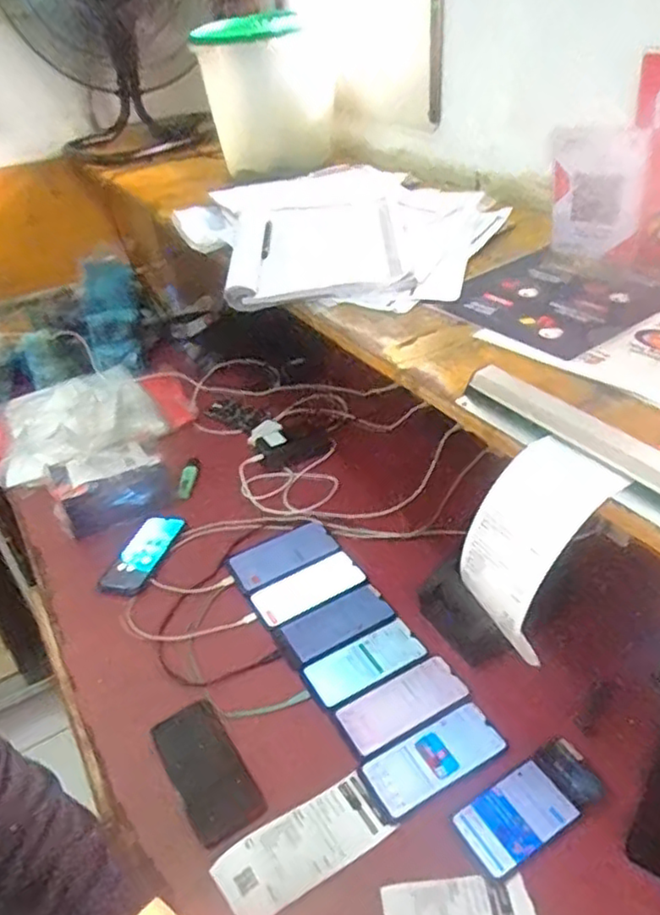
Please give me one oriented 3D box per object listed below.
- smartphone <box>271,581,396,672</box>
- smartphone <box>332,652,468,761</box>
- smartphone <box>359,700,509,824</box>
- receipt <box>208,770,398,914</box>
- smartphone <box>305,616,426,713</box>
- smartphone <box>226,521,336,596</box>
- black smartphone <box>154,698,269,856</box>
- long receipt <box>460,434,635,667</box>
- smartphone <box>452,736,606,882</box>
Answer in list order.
[{"bbox_3d":[0.006,0.231,0.921,0.158,0.015,0.085,-27,40,-15],"label":"smartphone"},{"bbox_3d":[0.088,0.300,0.815,0.157,0.006,0.074,-22,39,-21],"label":"smartphone"},{"bbox_3d":[0.118,0.342,0.757,0.161,0.006,0.076,-21,39,-20],"label":"smartphone"},{"bbox_3d":[-0.028,0.407,0.696,0.178,0.014,0.076,-23,40,-22],"label":"receipt"},{"bbox_3d":[0.045,0.263,0.862,0.151,0.015,0.071,-23,40,-22],"label":"smartphone"},{"bbox_3d":[-0.073,0.149,1.032,0.167,0.010,0.087,-24,40,-23],"label":"smartphone"},{"bbox_3d":[-0.142,0.357,0.765,0.077,0.012,0.168,-24,40,-23],"label":"black smartphone"},{"bbox_3d":[0.158,0.066,0.514,0.099,0.121,0.079,-25,40,-24],"label":"long receipt"},{"bbox_3d":[0.212,0.367,0.707,0.160,0.015,0.073,-24,40,-24],"label":"smartphone"}]

